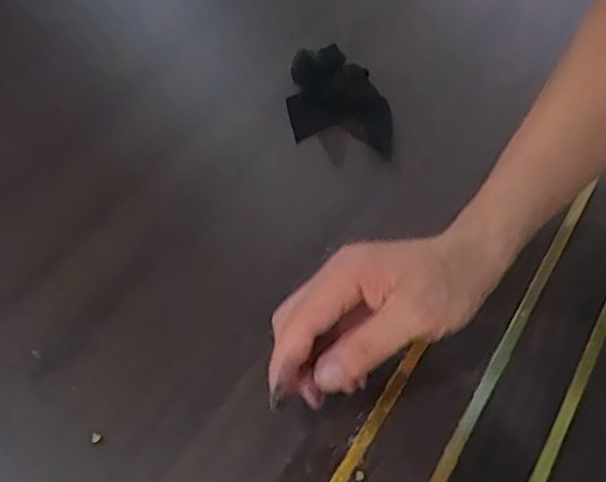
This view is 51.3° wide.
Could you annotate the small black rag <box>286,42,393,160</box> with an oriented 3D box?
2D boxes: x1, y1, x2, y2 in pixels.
[{"bbox_3d":[0.032,-0.131,0.558,0.087,0.031,0.114,0,55,1],"label":"small black rag"}]

